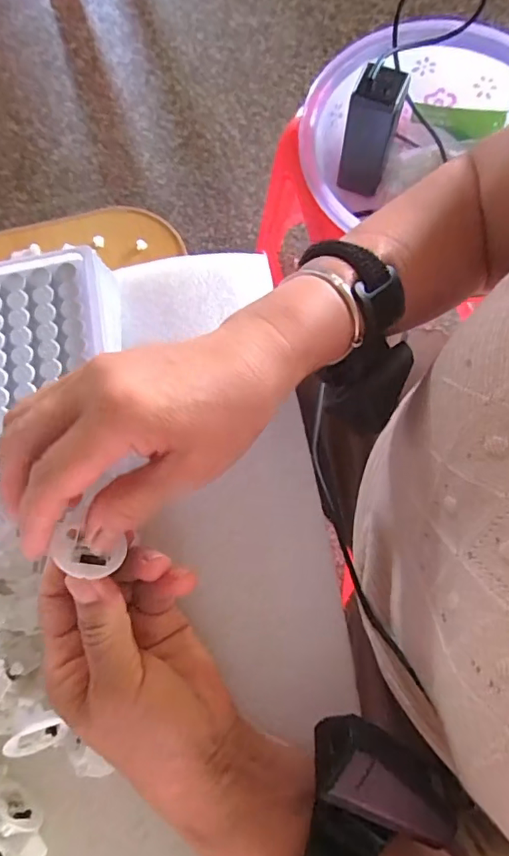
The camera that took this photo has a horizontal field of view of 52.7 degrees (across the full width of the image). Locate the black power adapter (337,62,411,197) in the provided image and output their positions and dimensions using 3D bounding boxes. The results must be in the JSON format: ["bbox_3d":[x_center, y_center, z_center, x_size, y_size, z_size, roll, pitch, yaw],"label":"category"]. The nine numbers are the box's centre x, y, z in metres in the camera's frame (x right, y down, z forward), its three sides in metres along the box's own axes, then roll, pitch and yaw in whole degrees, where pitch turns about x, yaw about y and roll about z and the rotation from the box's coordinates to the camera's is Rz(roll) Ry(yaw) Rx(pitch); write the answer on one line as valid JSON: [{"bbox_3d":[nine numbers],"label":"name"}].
[{"bbox_3d":[0.130,-0.332,0.580,0.055,0.130,0.045,16,78,4],"label":"black power adapter"}]

